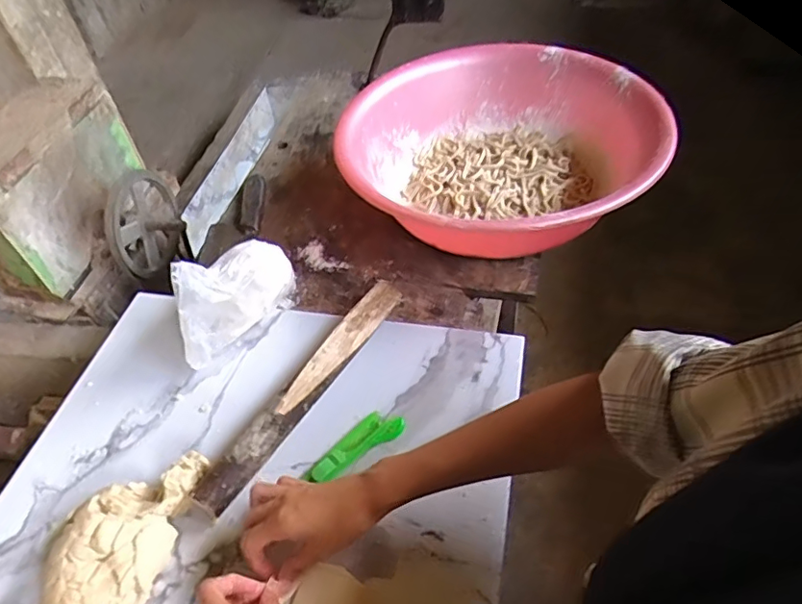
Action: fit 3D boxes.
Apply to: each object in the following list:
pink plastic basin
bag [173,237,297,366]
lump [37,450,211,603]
[{"bbox_3d":[0.139,-0.191,0.743,0.379,0.139,0.405,-3,47,3],"label":"pink plastic basin"},{"bbox_3d":[-0.191,-0.013,0.626,0.061,0.122,0.169,16,51,19],"label":"bag"},{"bbox_3d":[-0.245,0.212,0.482,0.084,0.059,0.170,6,48,11],"label":"lump"}]

